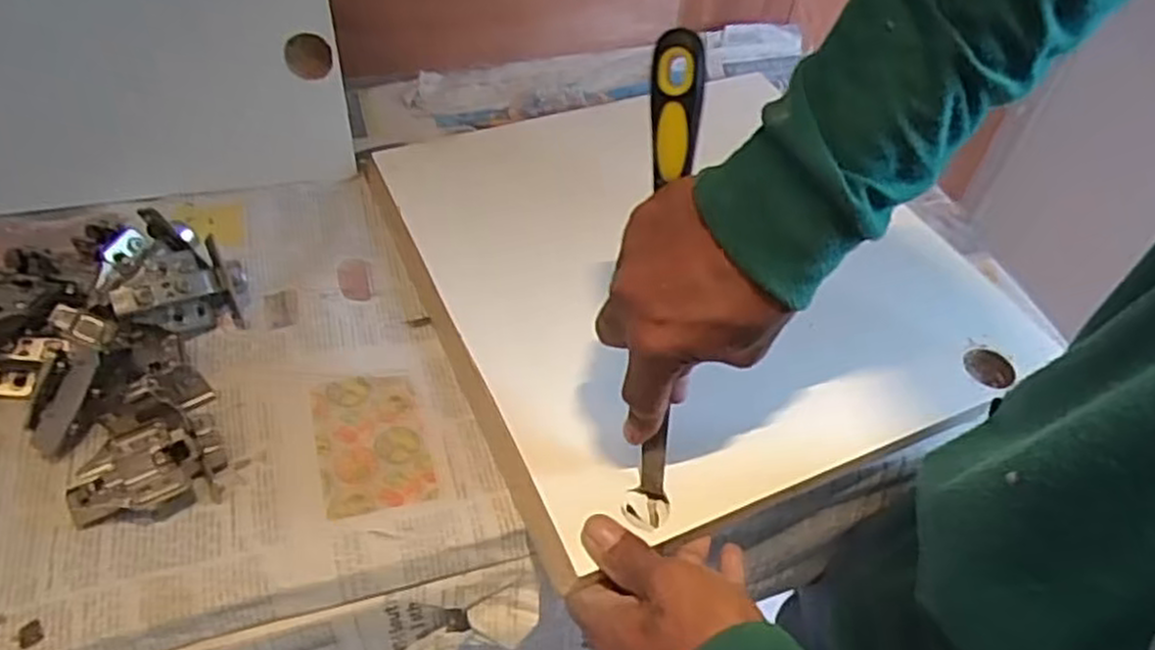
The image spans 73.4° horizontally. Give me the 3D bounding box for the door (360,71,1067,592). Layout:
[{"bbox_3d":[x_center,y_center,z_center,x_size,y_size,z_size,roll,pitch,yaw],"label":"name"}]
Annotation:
[{"bbox_3d":[0.092,-0.054,0.591,0.403,0.033,0.393,-16,52,-21],"label":"door"}]

